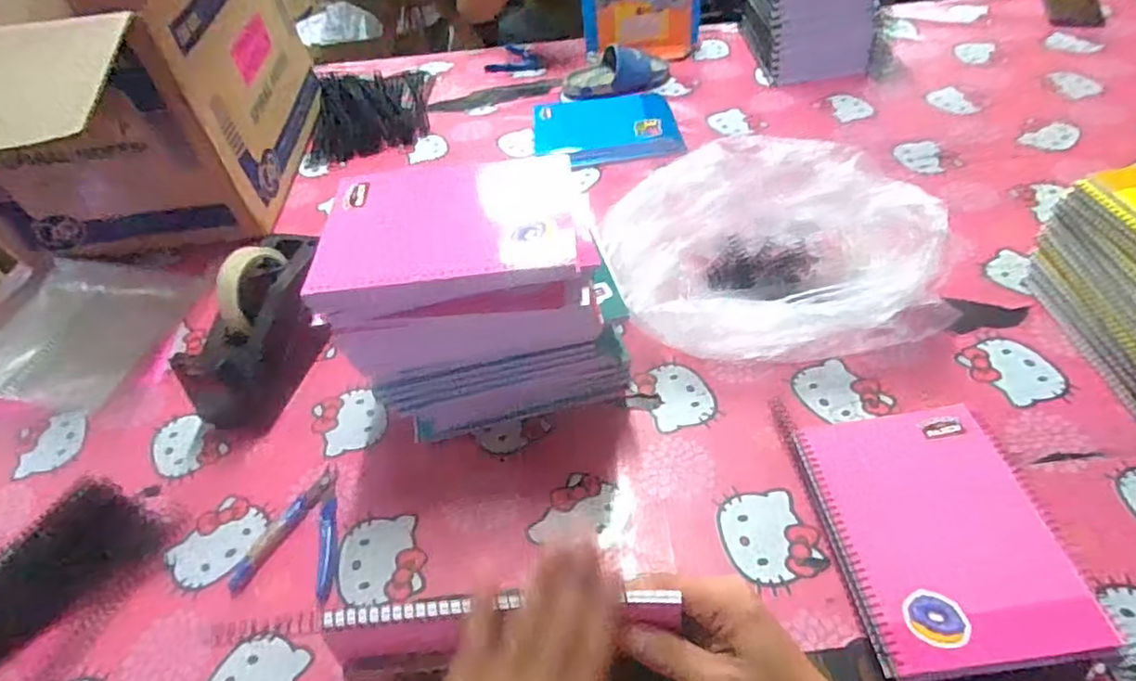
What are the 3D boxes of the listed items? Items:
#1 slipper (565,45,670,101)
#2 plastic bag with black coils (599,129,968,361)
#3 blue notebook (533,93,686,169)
[{"bbox_3d":[0.079,-0.434,1.034,0.171,0.052,0.076,1,49,6],"label":"slipper"},{"bbox_3d":[0.196,-0.089,0.640,0.297,0.131,0.208,-3,49,3],"label":"plastic bag with black coils"},{"bbox_3d":[0.056,-0.311,0.936,0.207,0.024,0.141,-6,49,1],"label":"blue notebook"}]

